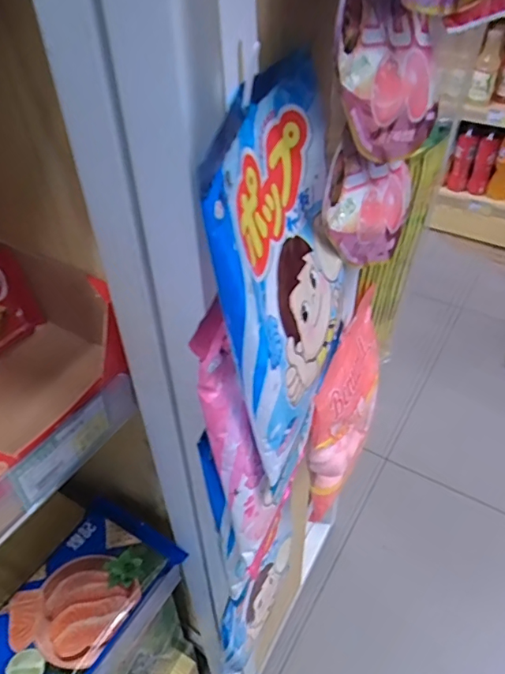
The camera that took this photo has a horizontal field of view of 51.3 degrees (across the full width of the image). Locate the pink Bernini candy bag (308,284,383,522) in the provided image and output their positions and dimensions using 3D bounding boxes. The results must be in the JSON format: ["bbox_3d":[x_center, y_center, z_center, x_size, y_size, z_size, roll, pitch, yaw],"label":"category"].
[{"bbox_3d":[0.090,0.061,0.472,0.035,0.156,0.136,17,46,19],"label":"pink Bernini candy bag"}]

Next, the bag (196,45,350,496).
[{"bbox_3d":[0.020,-0.032,0.264,0.046,0.162,0.146,13,45,15],"label":"bag"}]

